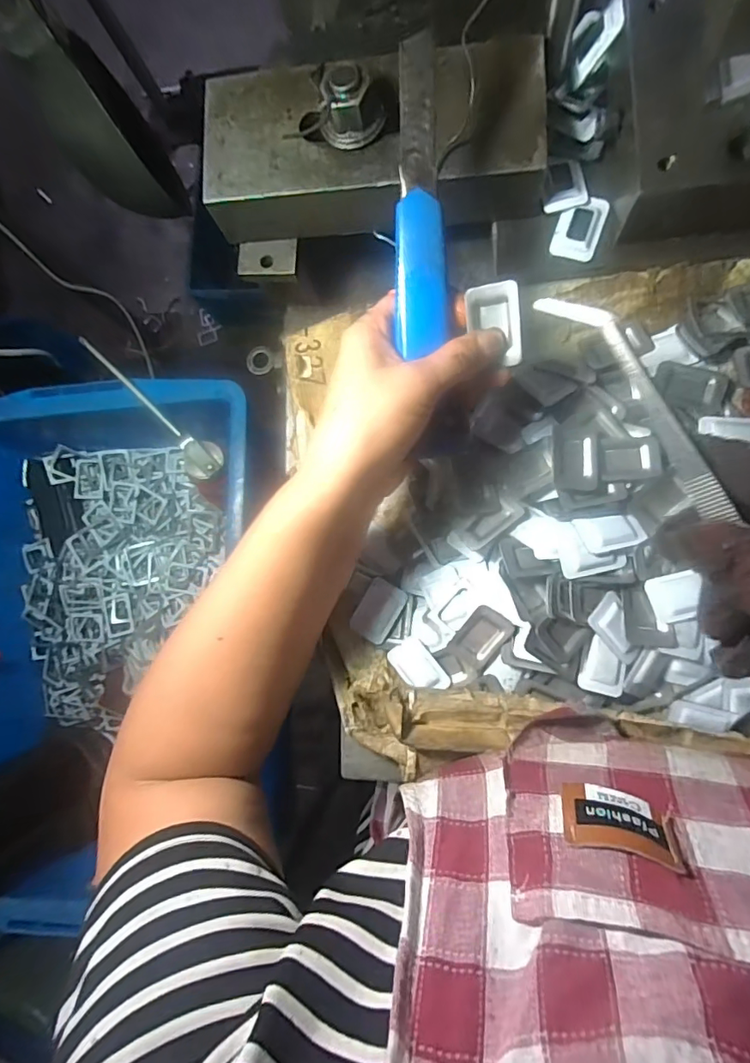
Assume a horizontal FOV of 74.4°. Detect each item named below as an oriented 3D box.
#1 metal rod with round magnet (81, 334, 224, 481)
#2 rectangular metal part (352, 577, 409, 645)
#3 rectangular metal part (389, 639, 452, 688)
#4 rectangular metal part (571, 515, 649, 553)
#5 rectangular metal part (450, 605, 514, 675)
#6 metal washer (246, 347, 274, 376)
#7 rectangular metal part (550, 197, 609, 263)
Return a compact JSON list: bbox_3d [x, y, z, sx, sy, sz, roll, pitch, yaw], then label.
[{"bbox_3d":[-0.214,-0.117,0.473,0.034,0.028,0.170,-44,95,3],"label":"metal rod with round magnet"},{"bbox_3d":[0.002,0.053,0.327,0.026,0.004,0.040,30,90,10],"label":"rectangular metal part"},{"bbox_3d":[0.029,0.089,0.320,0.024,0.008,0.040,-44,81,3],"label":"rectangular metal part"},{"bbox_3d":[0.138,0.001,0.289,0.038,0.004,0.022,-6,59,-9],"label":"rectangular metal part"},{"bbox_3d":[0.066,0.067,0.308,0.028,0.007,0.042,30,113,4],"label":"rectangular metal part"},{"bbox_3d":[-0.099,-0.147,0.425,0.023,0.006,0.023,-1,85,8],"label":"metal washer"},{"bbox_3d":[0.125,-0.186,0.302,0.026,0.004,0.037,18,88,10],"label":"rectangular metal part"}]

